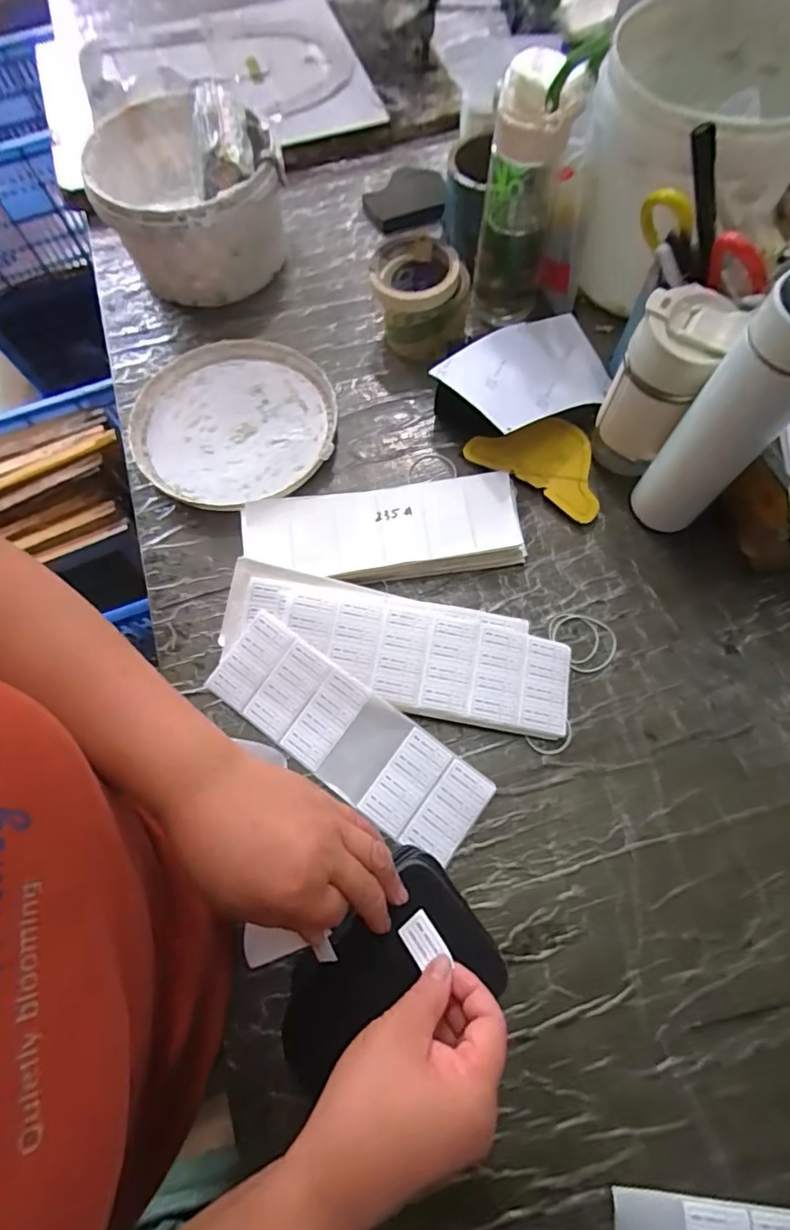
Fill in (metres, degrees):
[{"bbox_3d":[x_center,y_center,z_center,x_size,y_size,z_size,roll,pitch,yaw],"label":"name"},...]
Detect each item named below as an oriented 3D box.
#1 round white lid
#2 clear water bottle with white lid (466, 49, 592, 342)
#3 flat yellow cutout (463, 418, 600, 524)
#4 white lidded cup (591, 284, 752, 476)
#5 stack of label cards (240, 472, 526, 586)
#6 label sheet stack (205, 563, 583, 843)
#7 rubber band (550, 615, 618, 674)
[{"bbox_3d":[-0.171,-0.207,0.564,0.206,0.021,0.205,-1,69,2],"label":"round white lid"},{"bbox_3d":[0.124,-0.405,0.530,0.073,0.239,0.072,12,70,6],"label":"clear water bottle with white lid"},{"bbox_3d":[0.157,-0.163,0.541,0.143,0.008,0.091,34,75,15],"label":"flat yellow cutout"},{"bbox_3d":[0.235,-0.202,0.472,0.069,0.153,0.064,-1,69,2],"label":"white lidded cup"},{"bbox_3d":[-0.012,-0.080,0.507,0.257,0.026,0.089,-6,69,0],"label":"stack of label cards"},{"bbox_3d":[-0.002,0.028,0.469,0.312,0.028,0.101,11,70,6],"label":"label sheet stack"},{"bbox_3d":[0.174,0.022,0.481,0.055,0.006,0.059,-1,69,2],"label":"rubber band"}]

